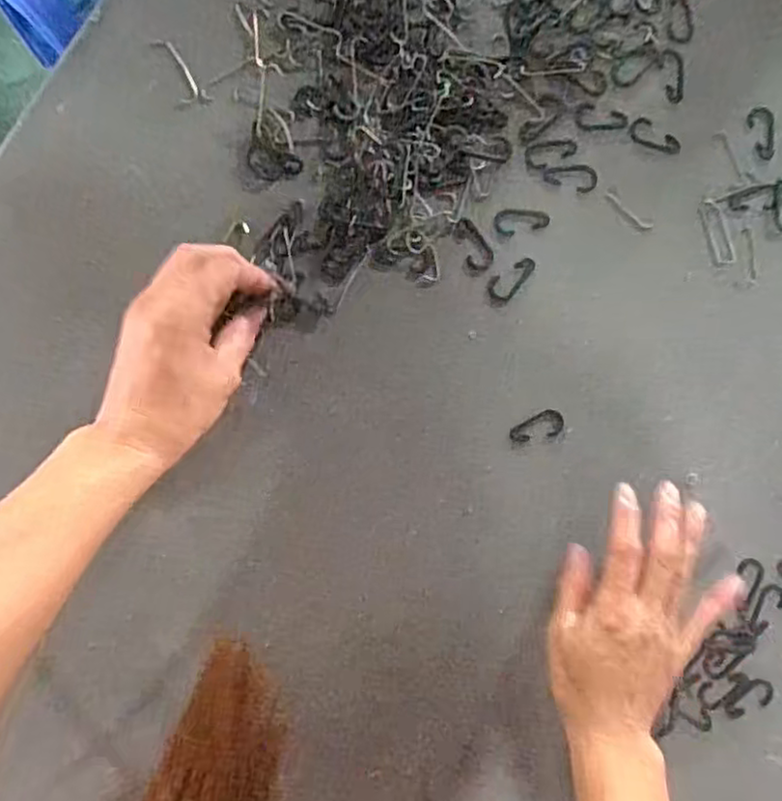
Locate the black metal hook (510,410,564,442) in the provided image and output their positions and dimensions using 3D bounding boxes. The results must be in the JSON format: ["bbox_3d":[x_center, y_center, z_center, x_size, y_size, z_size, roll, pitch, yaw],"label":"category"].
[{"bbox_3d":[0.096,0.017,0.445,0.037,0.004,0.017,-11,91,-5],"label":"black metal hook"}]

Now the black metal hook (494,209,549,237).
[{"bbox_3d":[0.086,-0.118,0.442,0.036,0.004,0.017,-9,90,-5],"label":"black metal hook"}]

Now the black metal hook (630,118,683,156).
[{"bbox_3d":[0.179,-0.177,0.458,0.036,0.004,0.018,33,87,-4],"label":"black metal hook"}]

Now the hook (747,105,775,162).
[{"bbox_3d":[0.257,-0.184,0.462,0.018,0.004,0.036,-16,91,-5],"label":"hook"}]

